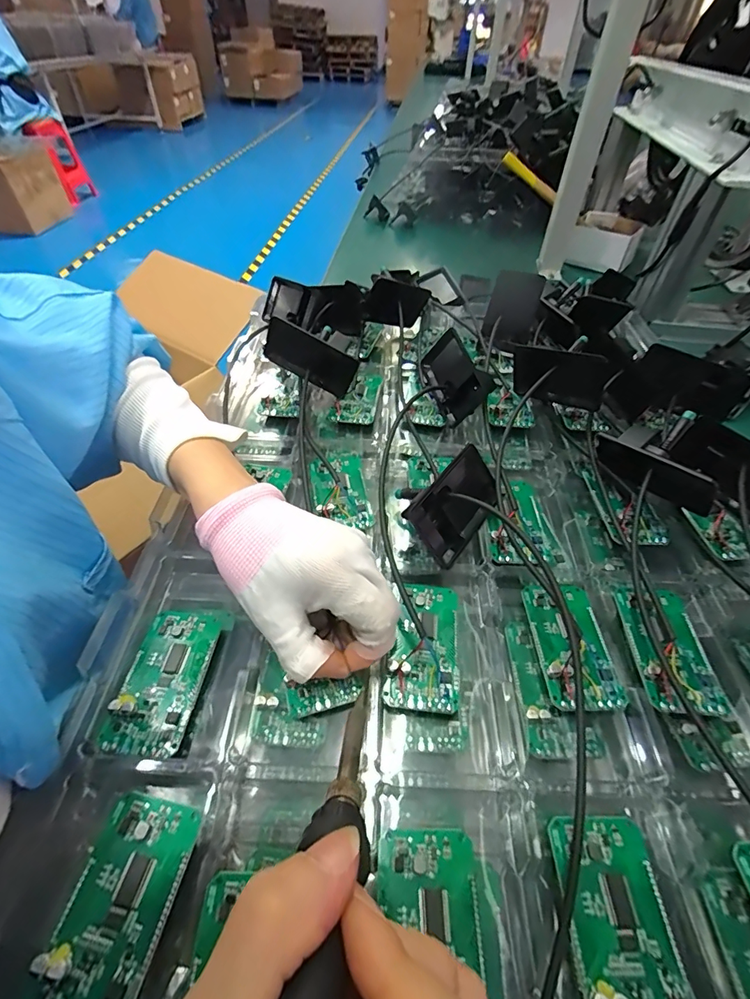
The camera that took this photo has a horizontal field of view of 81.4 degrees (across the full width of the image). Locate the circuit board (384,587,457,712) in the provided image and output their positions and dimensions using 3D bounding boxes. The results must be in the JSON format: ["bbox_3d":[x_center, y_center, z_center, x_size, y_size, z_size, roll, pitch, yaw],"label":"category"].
[{"bbox_3d":[0.029,0.082,0.249,0.037,0.009,0.073,12,48,5],"label":"circuit board"}]

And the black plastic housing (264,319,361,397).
[{"bbox_3d":[-0.059,-0.124,0.388,0.083,0.040,0.008,27,35,-2],"label":"black plastic housing"}]

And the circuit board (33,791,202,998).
[{"bbox_3d":[-0.103,0.163,0.172,0.039,0.009,0.071,10,49,7],"label":"circuit board"}]

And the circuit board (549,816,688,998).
[{"bbox_3d":[0.097,0.171,0.172,0.038,0.007,0.073,1,48,-1],"label":"circuit board"}]

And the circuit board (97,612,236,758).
[{"bbox_3d":[-0.112,0.094,0.234,0.040,0.009,0.076,5,48,2],"label":"circuit board"}]

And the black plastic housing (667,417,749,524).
[{"bbox_3d":[0.258,-0.019,0.317,0.021,0.044,0.083,-27,54,-24],"label":"black plastic housing"}]

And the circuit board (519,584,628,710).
[{"bbox_3d":[0.113,0.082,0.252,0.040,0.006,0.071,0,48,-2],"label":"circuit board"}]

